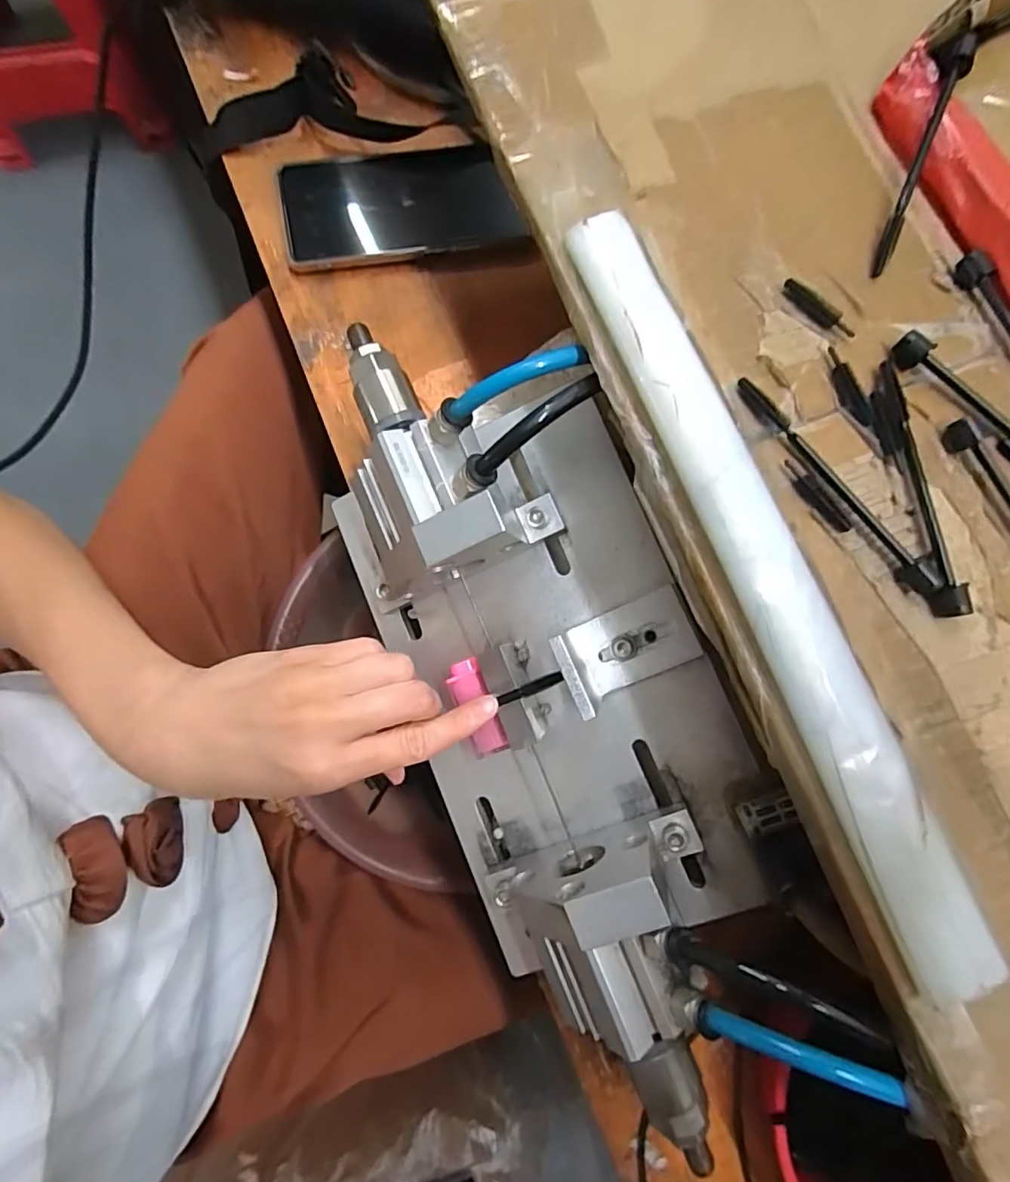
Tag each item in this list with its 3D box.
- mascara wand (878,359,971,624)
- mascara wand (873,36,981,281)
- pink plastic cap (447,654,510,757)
[{"bbox_3d":[0.155,-0.040,0.210,0.011,0.008,0.100,-5,80,-2],"label":"mascara wand"},{"bbox_3d":[0.169,-0.176,0.228,0.010,0.020,0.098,23,80,3],"label":"mascara wand"},{"bbox_3d":[-0.014,0.057,0.279,0.017,0.016,0.047,-22,79,-5],"label":"pink plastic cap"}]

